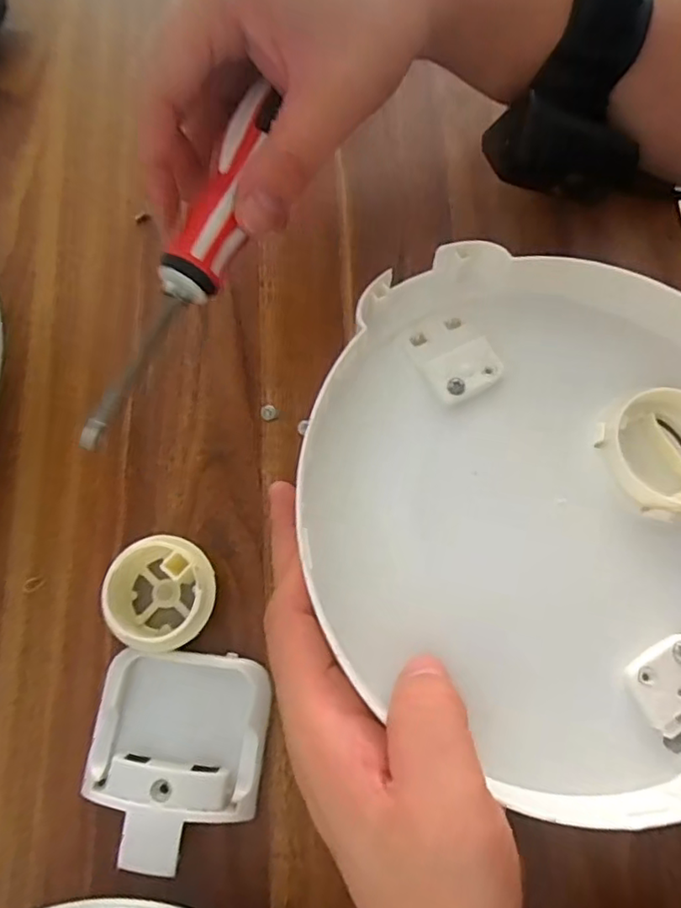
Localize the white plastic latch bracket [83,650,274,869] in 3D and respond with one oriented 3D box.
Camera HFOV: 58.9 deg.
[{"bbox_3d":[-0.067,0.122,0.246,0.069,0.019,0.077,8,75,3],"label":"white plastic latch bracket"}]

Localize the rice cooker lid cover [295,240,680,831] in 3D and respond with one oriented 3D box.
[{"bbox_3d":[0.089,0.021,0.230,0.199,0.039,0.199,12,75,4],"label":"rice cooker lid cover"}]

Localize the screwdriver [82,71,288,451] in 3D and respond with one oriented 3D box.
[{"bbox_3d":[-0.060,-0.072,0.233,0.025,0.019,0.153,27,90,8],"label":"screwdriver"}]

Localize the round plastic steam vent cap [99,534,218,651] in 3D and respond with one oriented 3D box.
[{"bbox_3d":[-0.078,0.060,0.260,0.049,0.025,0.045,0,74,1],"label":"round plastic steam vent cap"}]

